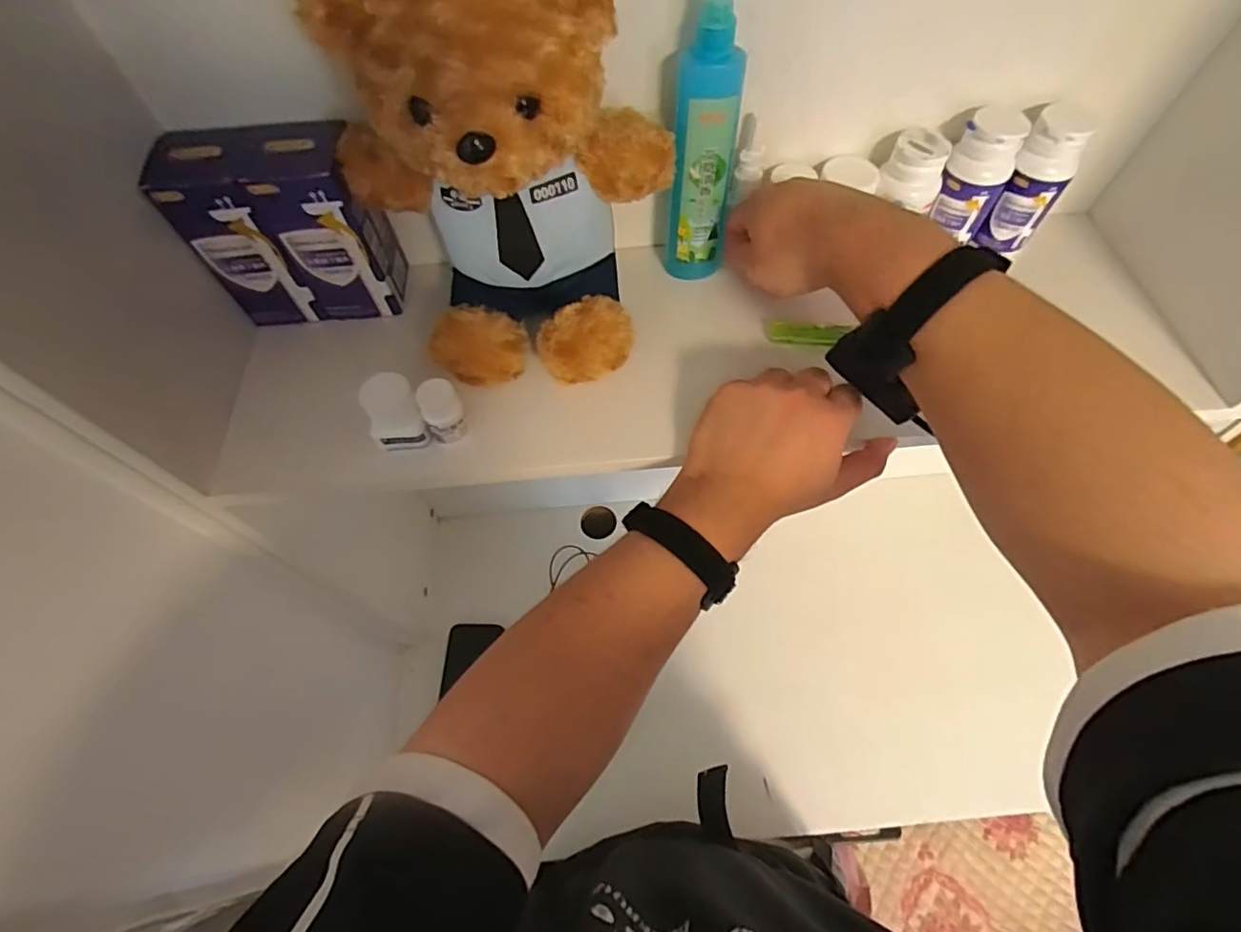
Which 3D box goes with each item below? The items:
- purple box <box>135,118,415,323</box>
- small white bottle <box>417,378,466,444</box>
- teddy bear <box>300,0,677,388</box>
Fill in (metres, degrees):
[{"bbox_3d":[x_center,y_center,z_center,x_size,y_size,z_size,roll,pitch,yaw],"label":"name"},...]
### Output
[{"bbox_3d":[-0.243,-0.173,0.421,0.127,0.132,0.064,-9,61,-4],"label":"purple box"},{"bbox_3d":[-0.123,-0.037,0.395,0.026,0.043,0.026,-22,63,-11],"label":"small white bottle"},{"bbox_3d":[-0.060,-0.170,0.359,0.192,0.219,0.140,-20,63,-10],"label":"teddy bear"}]

